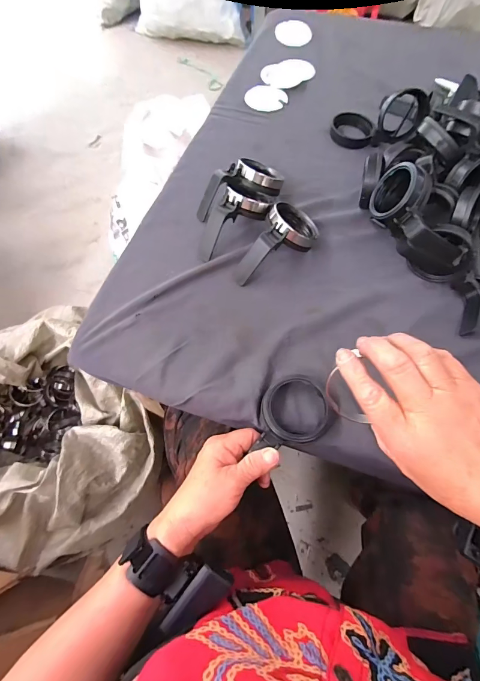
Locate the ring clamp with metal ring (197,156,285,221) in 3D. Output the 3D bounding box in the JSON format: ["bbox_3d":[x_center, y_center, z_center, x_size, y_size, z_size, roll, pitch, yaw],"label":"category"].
[{"bbox_3d":[-0.003,-0.226,0.482,0.135,0.044,0.060,-20,65,-11],"label":"ring clamp with metal ring"}]

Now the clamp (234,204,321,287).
[{"bbox_3d":[0.052,-0.124,0.433,0.066,0.047,0.129,27,66,13],"label":"clamp"}]

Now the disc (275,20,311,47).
[{"bbox_3d":[0.118,-0.675,0.736,0.077,0.007,0.112,1,63,0],"label":"disc"}]

